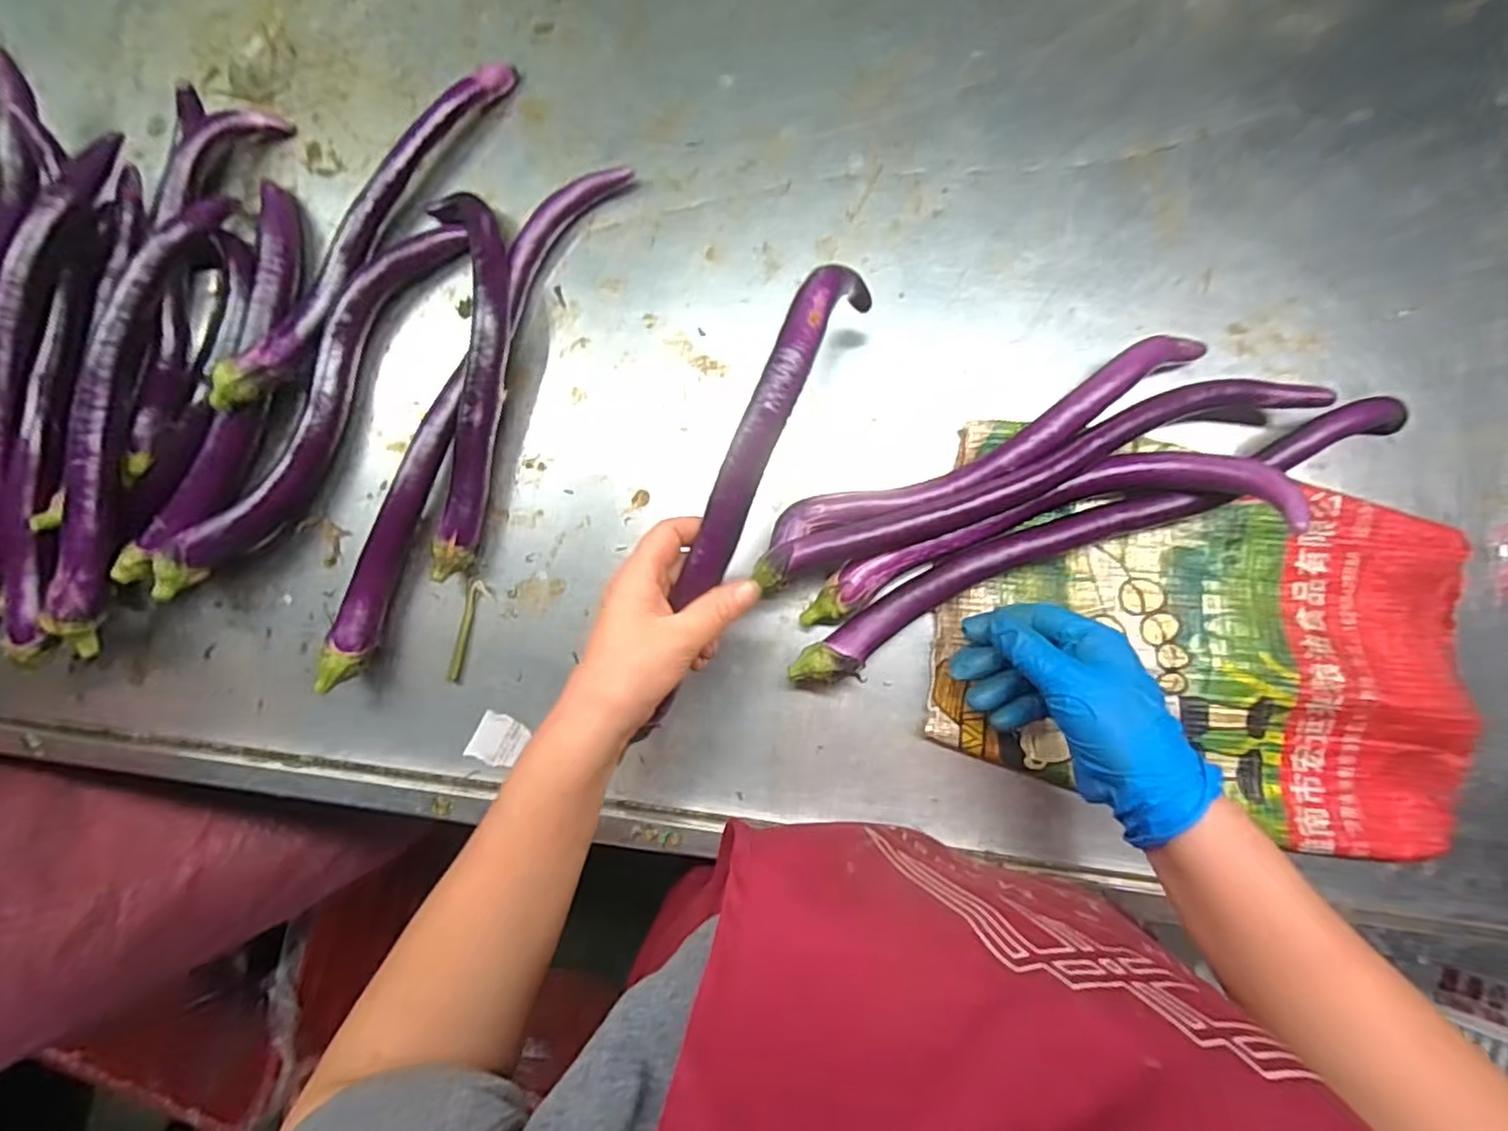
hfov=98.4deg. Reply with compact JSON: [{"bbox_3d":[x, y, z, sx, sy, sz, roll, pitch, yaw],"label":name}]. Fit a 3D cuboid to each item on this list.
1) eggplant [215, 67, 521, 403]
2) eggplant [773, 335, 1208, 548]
[{"bbox_3d":[-0.282,-0.244,0.470,0.031,0.052,0.313,32,90,7],"label":"eggplant"},{"bbox_3d":[0.150,-0.074,0.421,0.289,0.041,0.039,-24,84,4],"label":"eggplant"}]

